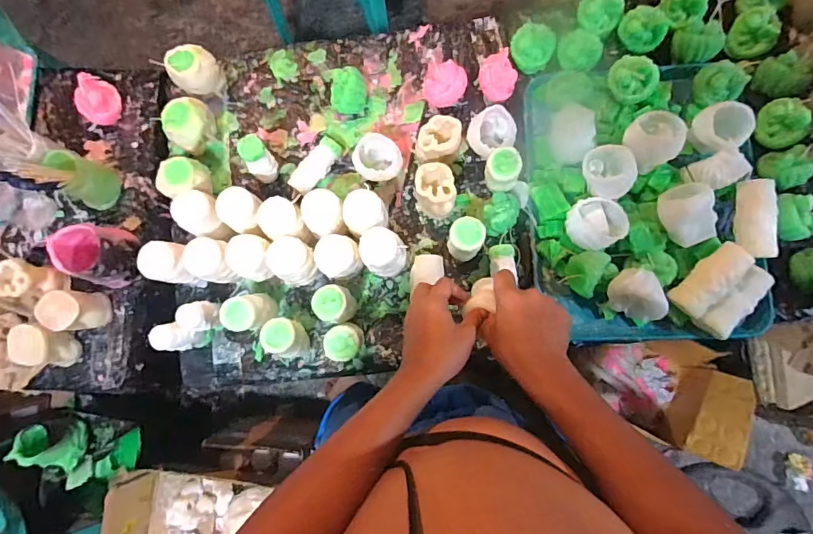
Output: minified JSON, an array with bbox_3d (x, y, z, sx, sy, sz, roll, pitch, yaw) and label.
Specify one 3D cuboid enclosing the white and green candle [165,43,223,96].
[{"bbox_3d":[-0.352,-0.328,0.786,0.070,0.083,0.071,-1,83,5],"label":"white and green candle"}]

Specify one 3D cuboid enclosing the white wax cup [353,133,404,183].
[{"bbox_3d":[-0.047,-0.178,0.758,0.074,0.057,0.087,-21,82,2],"label":"white wax cup"}]

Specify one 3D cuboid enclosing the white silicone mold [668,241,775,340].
[{"bbox_3d":[0.457,0.033,0.680,0.098,0.050,0.113,39,94,-14],"label":"white silicone mold"}]

